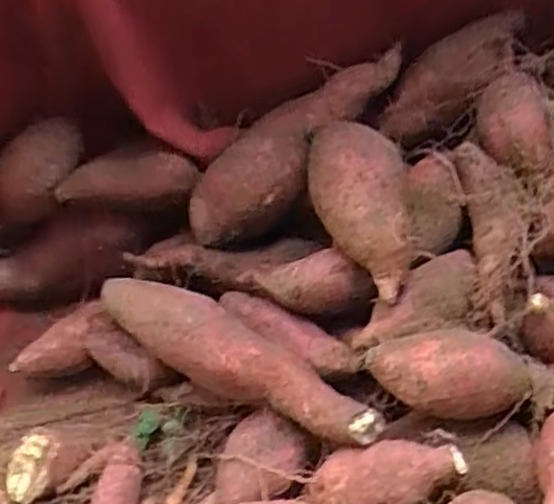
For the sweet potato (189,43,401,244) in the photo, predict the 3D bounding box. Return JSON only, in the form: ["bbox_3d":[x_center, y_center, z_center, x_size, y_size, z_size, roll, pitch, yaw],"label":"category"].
[{"bbox_3d":[0.014,-0.100,0.615,0.239,0.059,0.077,-44,63,-7],"label":"sweet potato"}]

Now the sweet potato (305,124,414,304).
[{"bbox_3d":[0.068,-0.042,0.539,0.067,0.061,0.165,-12,68,-14],"label":"sweet potato"}]

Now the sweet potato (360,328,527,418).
[{"bbox_3d":[0.121,0.084,0.481,0.110,0.046,0.057,0,50,-4],"label":"sweet potato"}]

